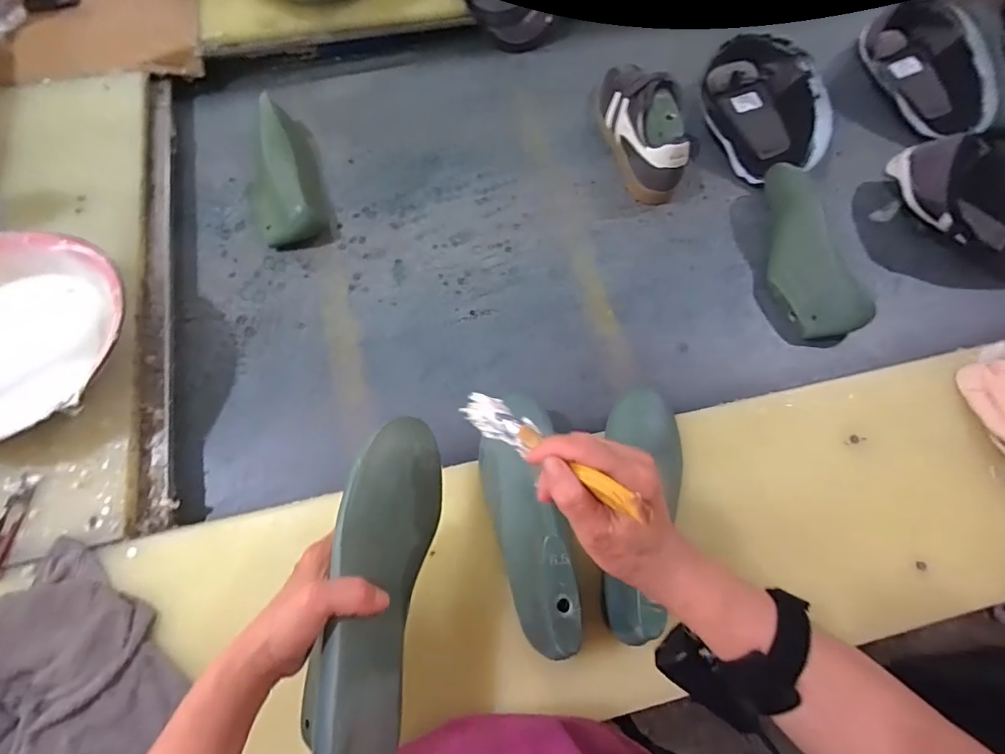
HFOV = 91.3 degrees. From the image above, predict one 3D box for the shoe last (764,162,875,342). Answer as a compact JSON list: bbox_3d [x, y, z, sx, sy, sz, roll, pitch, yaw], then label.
[{"bbox_3d":[0.415,-0.175,0.691,0.090,0.079,0.257,-12,69,-6],"label":"shoe last"}]

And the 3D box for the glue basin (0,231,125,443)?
[{"bbox_3d":[-0.552,-0.041,0.550,0.236,0.056,0.251,26,70,9],"label":"glue basin"}]

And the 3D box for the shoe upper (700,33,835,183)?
[{"bbox_3d":[0.396,-0.429,0.766,0.149,0.100,0.277,-16,70,-8],"label":"shoe upper"}]

